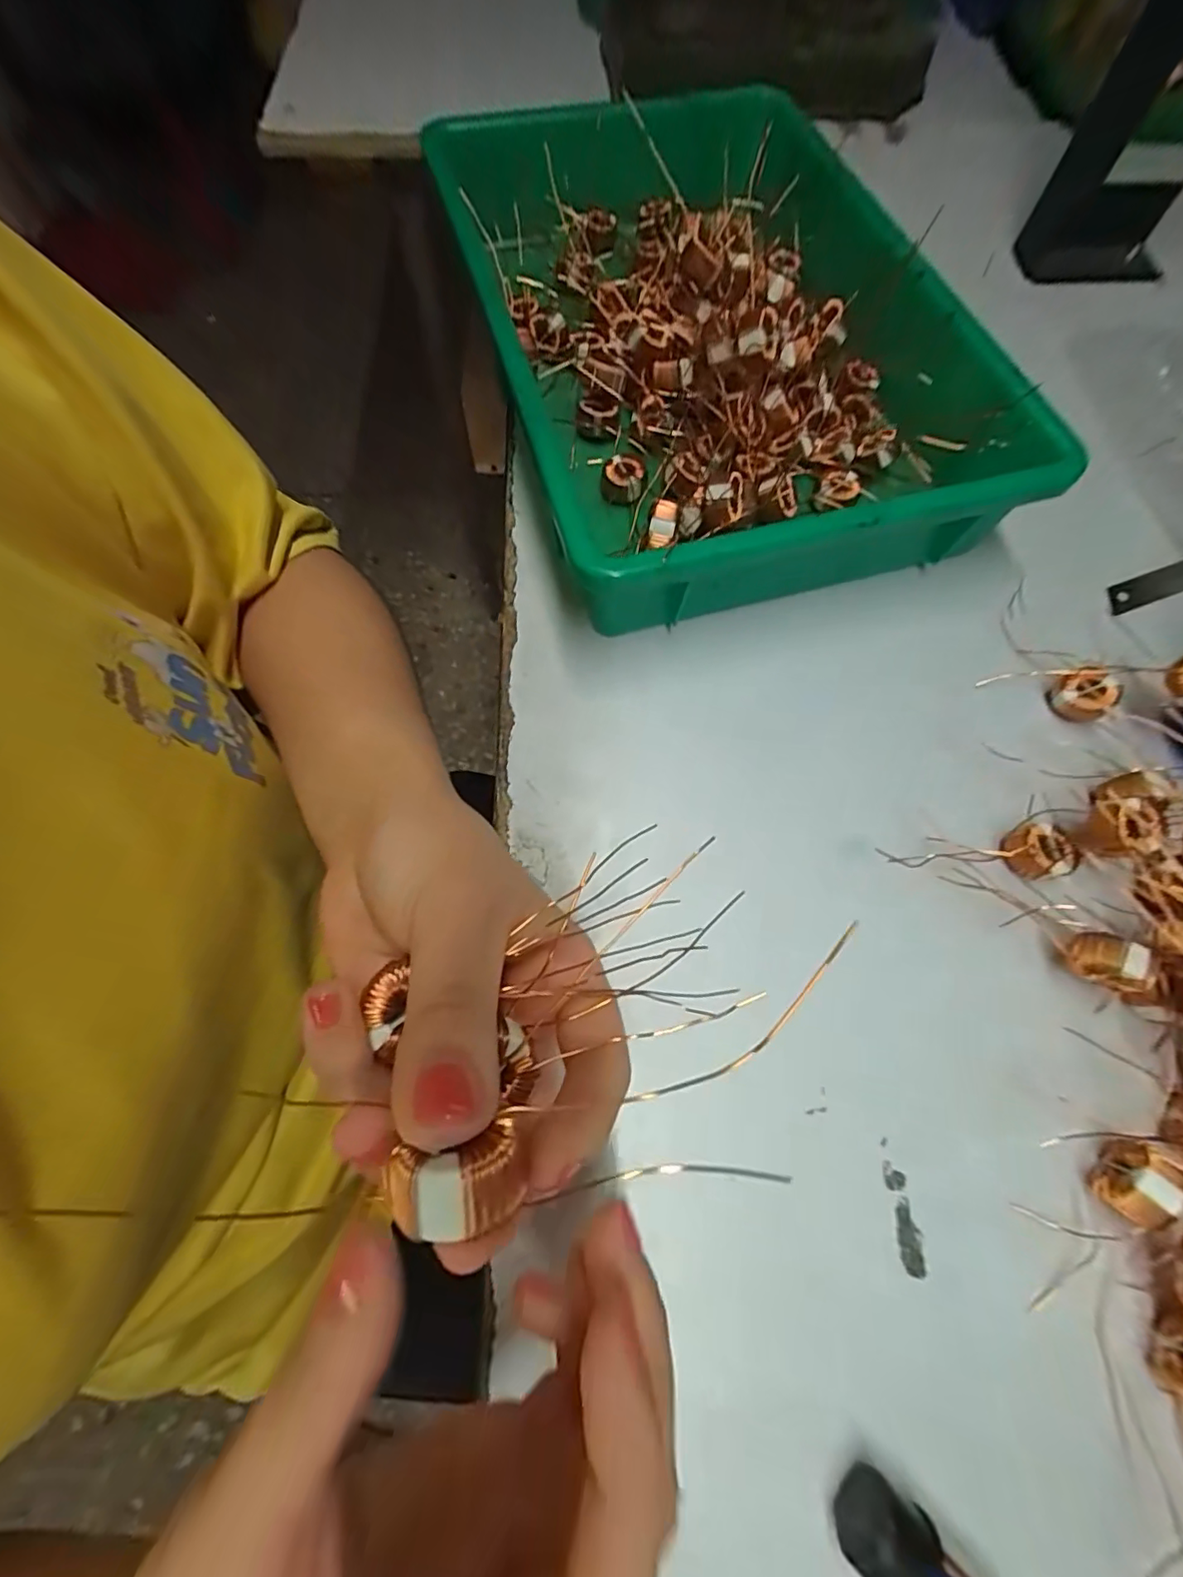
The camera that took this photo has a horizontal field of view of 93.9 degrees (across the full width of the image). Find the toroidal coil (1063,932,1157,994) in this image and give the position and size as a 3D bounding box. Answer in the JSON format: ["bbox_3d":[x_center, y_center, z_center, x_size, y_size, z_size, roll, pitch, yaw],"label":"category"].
[{"bbox_3d":[0.200,0.067,0.215,0.023,0.023,0.016,24,70,9],"label":"toroidal coil"}]

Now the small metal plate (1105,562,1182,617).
[{"bbox_3d":[0.318,-0.114,0.306,0.086,0.004,0.017,-20,72,-8],"label":"small metal plate"}]

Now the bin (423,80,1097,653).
[{"bbox_3d":[0.061,-0.269,0.327,0.235,0.078,0.376,-15,69,-6],"label":"bin"}]

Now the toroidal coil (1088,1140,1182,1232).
[{"bbox_3d":[0.189,0.138,0.192,0.014,0.020,0.023,31,72,11],"label":"toroidal coil"}]

